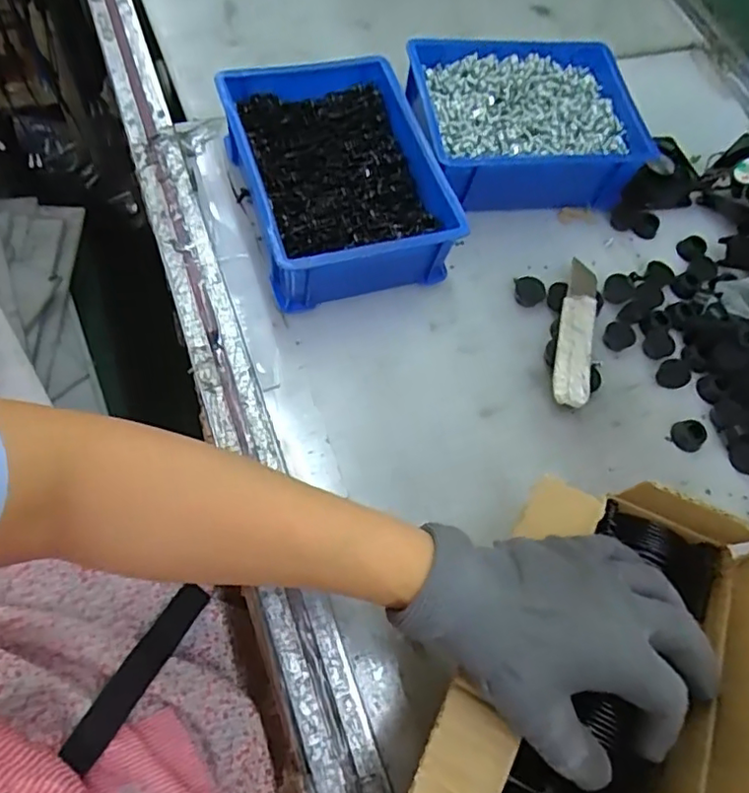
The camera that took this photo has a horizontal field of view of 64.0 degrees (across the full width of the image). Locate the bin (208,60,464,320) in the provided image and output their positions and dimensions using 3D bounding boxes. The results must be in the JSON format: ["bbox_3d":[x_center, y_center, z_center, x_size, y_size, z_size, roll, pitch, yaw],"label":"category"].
[{"bbox_3d":[-0.030,-0.174,0.484,0.147,0.069,0.192,-15,68,-14],"label":"bin"}]

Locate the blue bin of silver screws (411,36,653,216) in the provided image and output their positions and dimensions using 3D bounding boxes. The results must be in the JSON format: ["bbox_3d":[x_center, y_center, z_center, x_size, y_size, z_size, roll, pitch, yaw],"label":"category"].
[{"bbox_3d":[0.133,-0.244,0.543,0.201,0.063,0.156,-5,66,-9],"label":"blue bin of silver screws"}]

